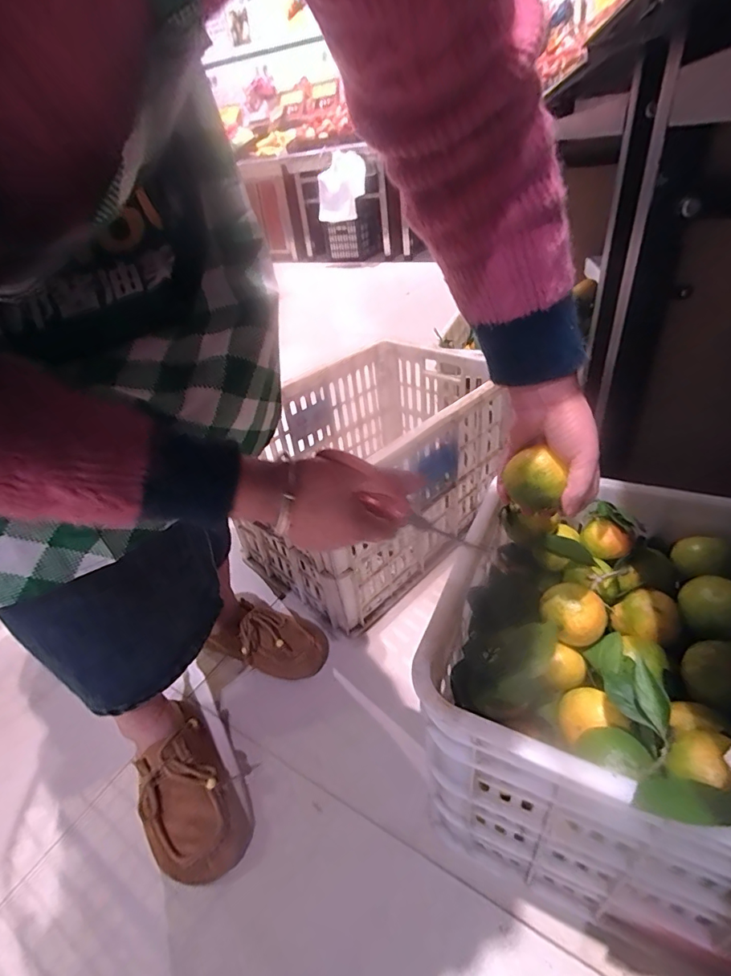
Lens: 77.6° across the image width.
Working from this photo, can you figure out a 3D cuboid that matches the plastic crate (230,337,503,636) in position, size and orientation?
[{"bbox_3d":[0.009,-0.042,0.883,0.339,0.295,0.495,26,48,38],"label":"plastic crate"}]

